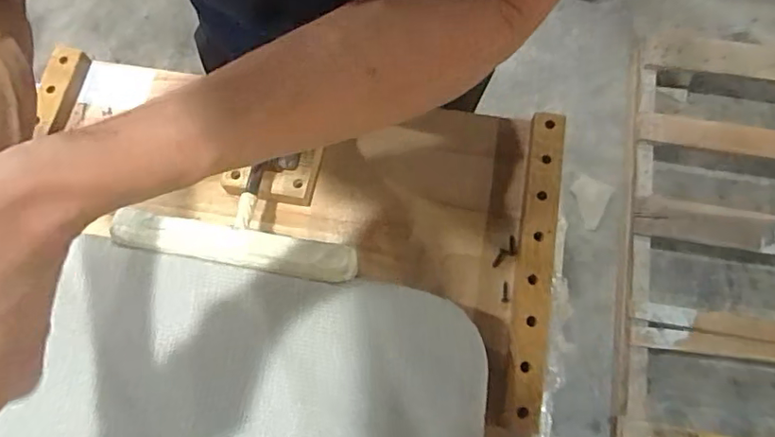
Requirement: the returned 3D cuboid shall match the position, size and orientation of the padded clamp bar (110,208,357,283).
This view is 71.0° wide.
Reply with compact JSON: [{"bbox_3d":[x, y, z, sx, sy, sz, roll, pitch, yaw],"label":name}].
[{"bbox_3d":[-0.129,0.023,0.452,0.203,0.012,0.032,8,72,5],"label":"padded clamp bar"}]

